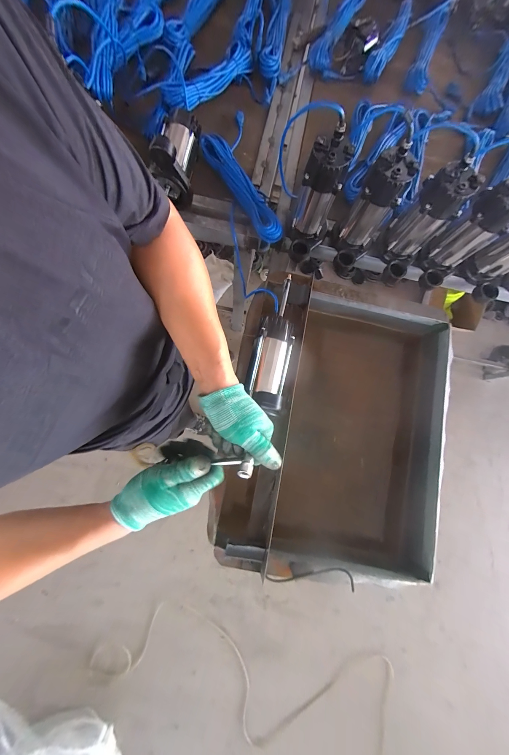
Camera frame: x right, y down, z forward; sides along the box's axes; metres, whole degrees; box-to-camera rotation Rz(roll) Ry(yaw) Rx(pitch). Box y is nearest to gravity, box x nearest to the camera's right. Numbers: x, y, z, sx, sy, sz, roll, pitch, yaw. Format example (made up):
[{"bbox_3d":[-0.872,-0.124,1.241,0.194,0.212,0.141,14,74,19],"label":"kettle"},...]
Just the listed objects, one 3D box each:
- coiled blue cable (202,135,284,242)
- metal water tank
[{"bbox_3d":[-0.028,-0.537,0.696,0.073,0.064,0.348,-34,85,-9],"label":"coiled blue cable"},{"bbox_3d":[0.226,0.135,0.758,0.595,0.250,0.761,10,80,-3],"label":"metal water tank"}]

